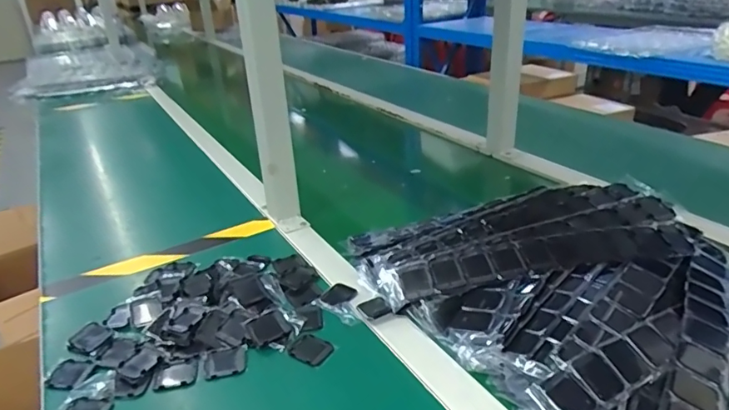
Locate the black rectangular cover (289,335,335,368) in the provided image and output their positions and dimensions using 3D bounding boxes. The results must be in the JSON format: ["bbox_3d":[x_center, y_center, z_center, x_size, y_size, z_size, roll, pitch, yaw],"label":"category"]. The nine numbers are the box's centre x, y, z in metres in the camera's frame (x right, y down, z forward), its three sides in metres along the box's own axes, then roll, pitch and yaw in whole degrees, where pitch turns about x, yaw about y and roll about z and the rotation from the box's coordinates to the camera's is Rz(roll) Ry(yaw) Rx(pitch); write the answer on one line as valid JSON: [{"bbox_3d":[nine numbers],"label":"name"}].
[{"bbox_3d":[-0.052,0.144,0.499,0.041,0.004,0.033,15,32,33],"label":"black rectangular cover"}]

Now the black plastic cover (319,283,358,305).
[{"bbox_3d":[-0.029,0.102,0.570,0.037,0.004,0.032,-26,35,-38],"label":"black plastic cover"}]

